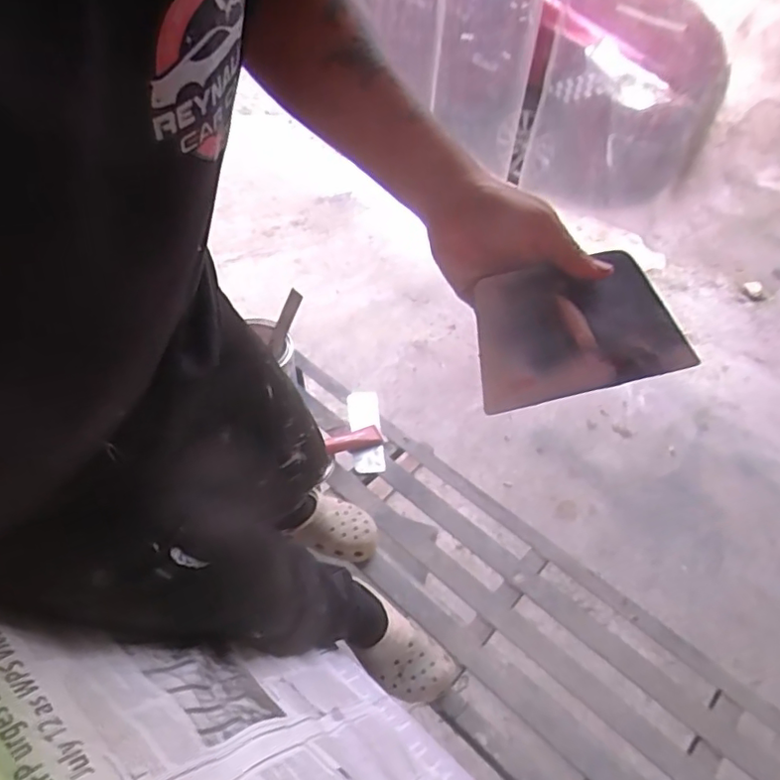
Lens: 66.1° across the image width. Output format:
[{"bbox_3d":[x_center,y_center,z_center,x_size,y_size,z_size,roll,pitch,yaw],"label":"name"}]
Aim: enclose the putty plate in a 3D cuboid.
[{"bbox_3d":[0.120,-0.041,0.397,0.137,0.011,0.088,-14,74,-5],"label":"putty plate"}]

